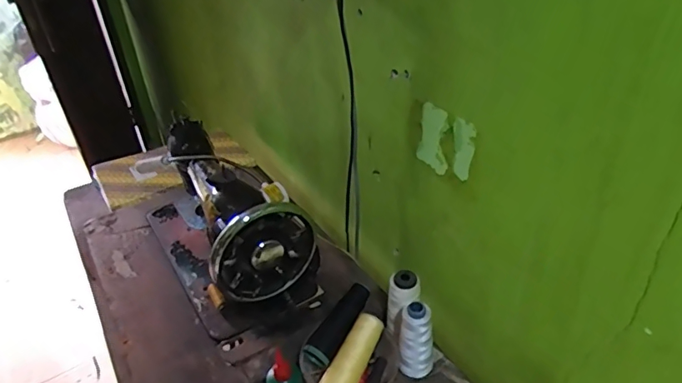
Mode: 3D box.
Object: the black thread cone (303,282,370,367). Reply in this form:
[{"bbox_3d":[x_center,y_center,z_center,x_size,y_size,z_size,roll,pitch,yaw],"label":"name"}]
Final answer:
[{"bbox_3d":[-0.002,0.171,0.649,0.034,0.034,0.115,22,63,33],"label":"black thread cone"}]

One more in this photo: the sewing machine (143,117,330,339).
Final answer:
[{"bbox_3d":[-0.202,0.025,0.797,0.171,0.207,0.416,-24,39,-26],"label":"sewing machine"}]

